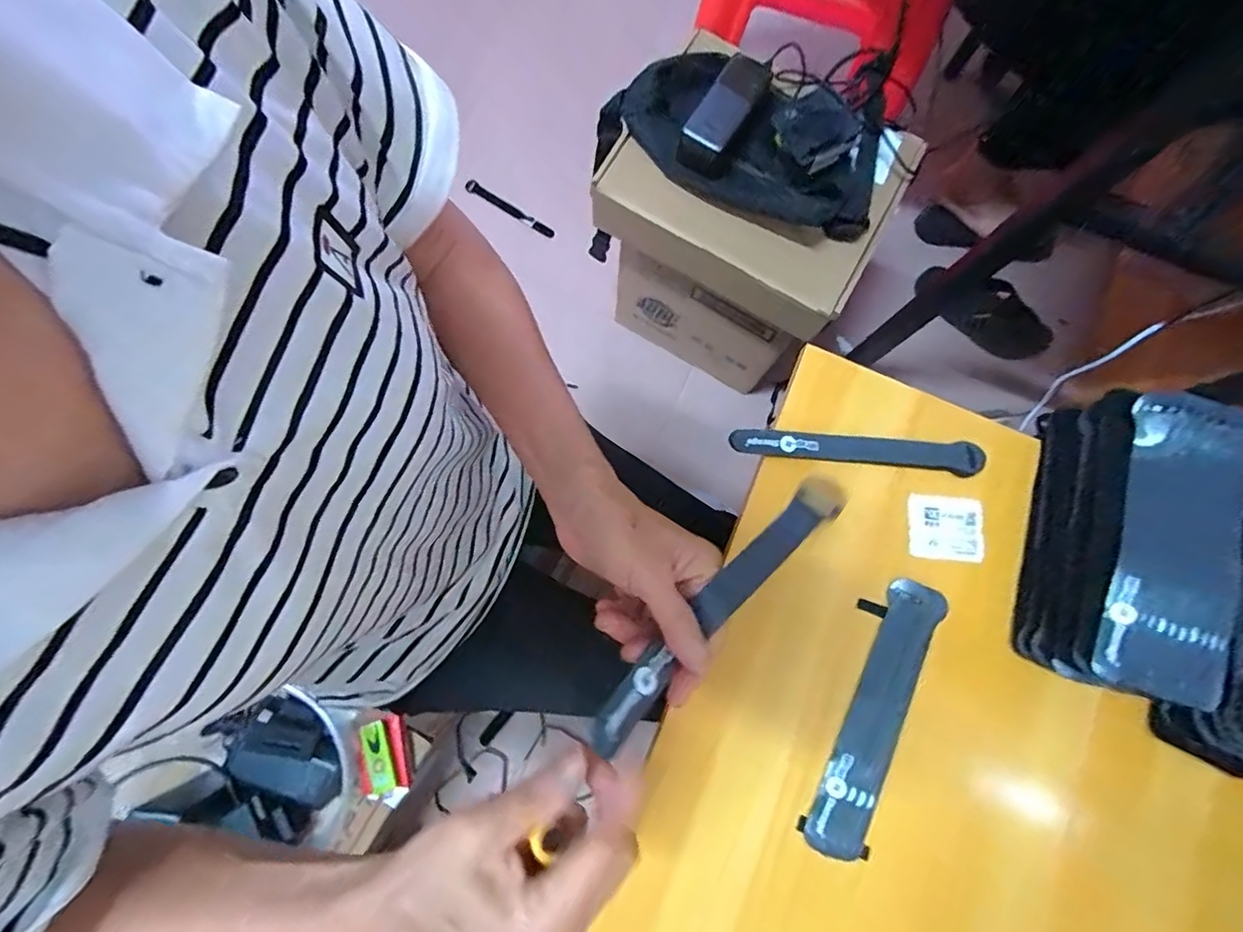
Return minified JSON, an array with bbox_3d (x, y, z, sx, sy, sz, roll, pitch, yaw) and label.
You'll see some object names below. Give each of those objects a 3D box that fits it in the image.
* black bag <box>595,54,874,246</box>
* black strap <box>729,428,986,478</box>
[{"bbox_3d":[0.140,-0.382,0.622,0.327,0.060,0.145,20,78,3],"label":"black bag"},{"bbox_3d":[0.188,-0.014,0.425,0.200,0.006,0.023,6,93,-3],"label":"black strap"}]

